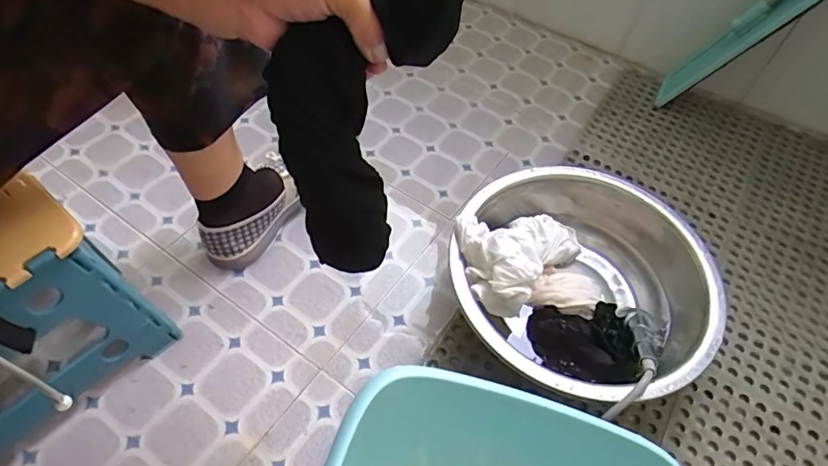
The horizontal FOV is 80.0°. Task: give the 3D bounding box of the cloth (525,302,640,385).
[{"bbox_3d":[0.206,0.133,0.584,0.120,0.044,0.101,-5,54,-8],"label":"cloth"}]

